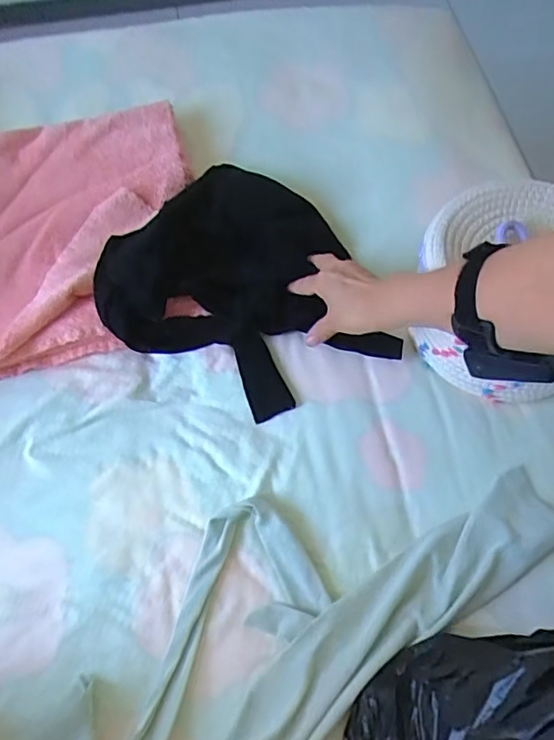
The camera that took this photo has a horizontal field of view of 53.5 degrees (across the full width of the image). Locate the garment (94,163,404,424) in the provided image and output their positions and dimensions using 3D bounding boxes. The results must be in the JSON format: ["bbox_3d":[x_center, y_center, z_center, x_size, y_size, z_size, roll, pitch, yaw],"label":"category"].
[{"bbox_3d":[-0.051,-0.100,0.614,0.272,0.076,0.301,-22,66,-8],"label":"garment"}]

